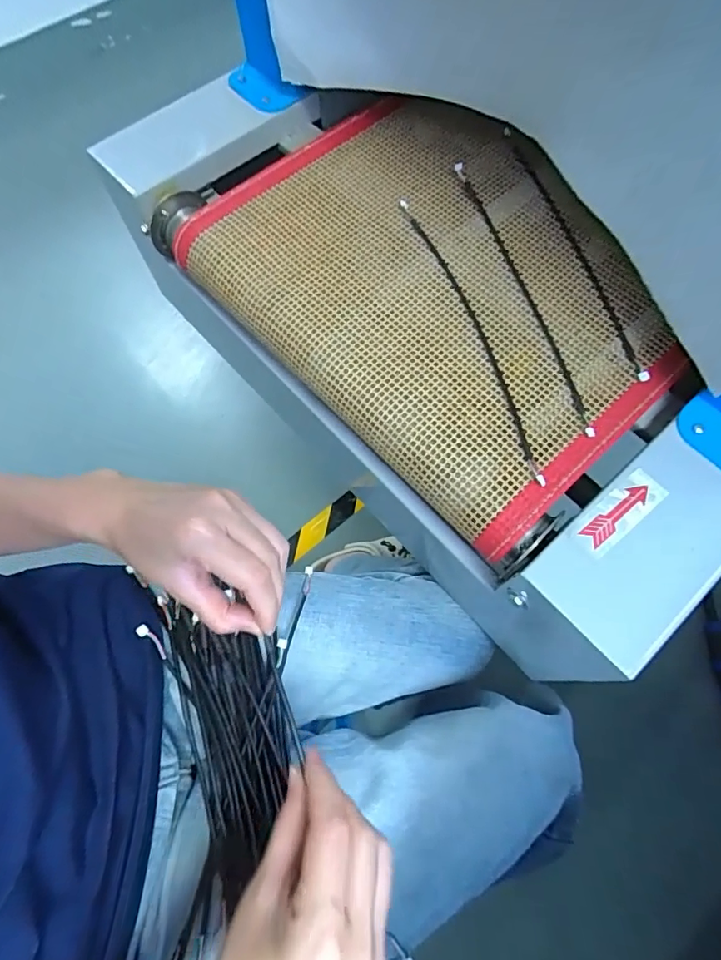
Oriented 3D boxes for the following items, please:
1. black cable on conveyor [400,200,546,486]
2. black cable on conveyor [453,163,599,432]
[{"bbox_3d":[0.088,-0.121,0.399,0.017,0.006,0.280,-18,70,-6],"label":"black cable on conveyor"},{"bbox_3d":[0.132,-0.158,0.413,0.014,0.008,0.283,-15,70,-5],"label":"black cable on conveyor"}]

